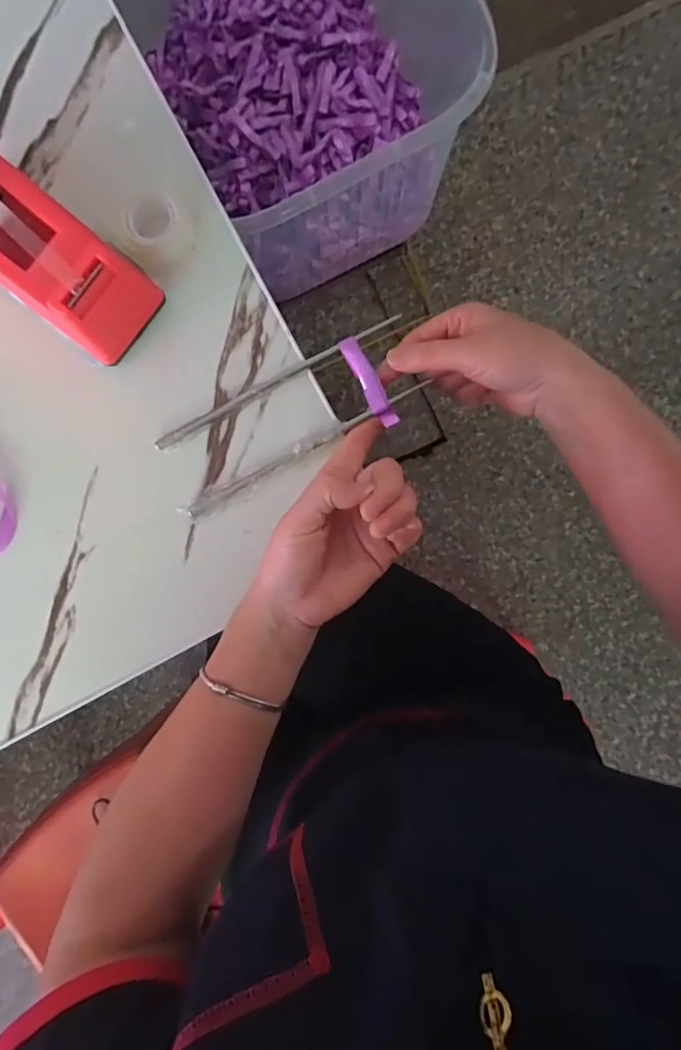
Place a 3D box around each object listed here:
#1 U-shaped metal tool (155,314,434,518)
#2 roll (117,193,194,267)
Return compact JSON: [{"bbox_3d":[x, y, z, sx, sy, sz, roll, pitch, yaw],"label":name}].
[{"bbox_3d":[-0.035,-0.073,0.349,0.179,0.013,0.057,-29,88,-1],"label":"U-shaped metal tool"},{"bbox_3d":[-0.120,-0.193,0.337,0.045,0.014,0.044,0,89,1],"label":"roll"}]

